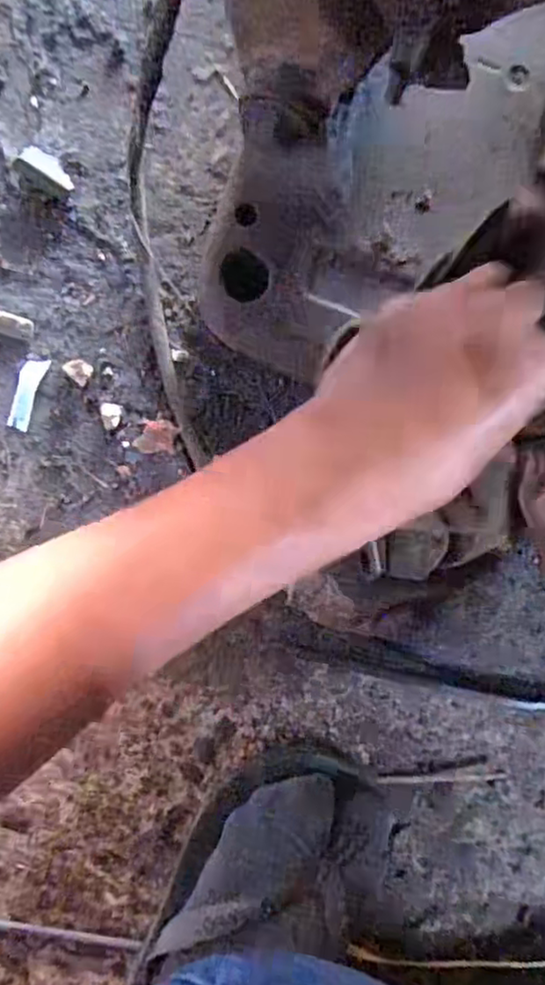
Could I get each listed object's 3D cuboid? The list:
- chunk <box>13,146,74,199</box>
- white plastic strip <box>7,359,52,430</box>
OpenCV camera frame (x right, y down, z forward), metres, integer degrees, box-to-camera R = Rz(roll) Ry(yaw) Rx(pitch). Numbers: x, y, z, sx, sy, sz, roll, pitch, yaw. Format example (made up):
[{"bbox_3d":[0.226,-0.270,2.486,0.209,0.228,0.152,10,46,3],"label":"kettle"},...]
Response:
[{"bbox_3d":[-0.134,-0.189,0.388,0.034,0.008,0.020,37,95,-4],"label":"chunk"},{"bbox_3d":[-0.153,-0.061,0.407,0.015,0.004,0.046,23,96,-2],"label":"white plastic strip"}]

